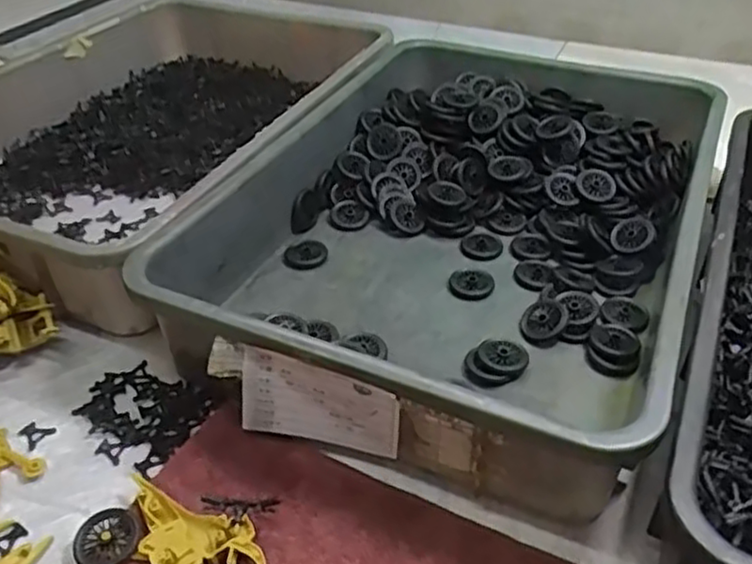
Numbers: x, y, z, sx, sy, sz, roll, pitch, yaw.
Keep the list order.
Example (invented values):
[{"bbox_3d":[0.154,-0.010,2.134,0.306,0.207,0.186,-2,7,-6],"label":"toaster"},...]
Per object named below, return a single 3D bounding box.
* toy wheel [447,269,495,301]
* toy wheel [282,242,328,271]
[{"bbox_3d":[0.083,0.001,0.604,0.038,0.009,0.033,7,41,11],"label":"toy wheel"},{"bbox_3d":[-0.066,-0.025,0.643,0.041,0.007,0.041,-1,38,0],"label":"toy wheel"}]

